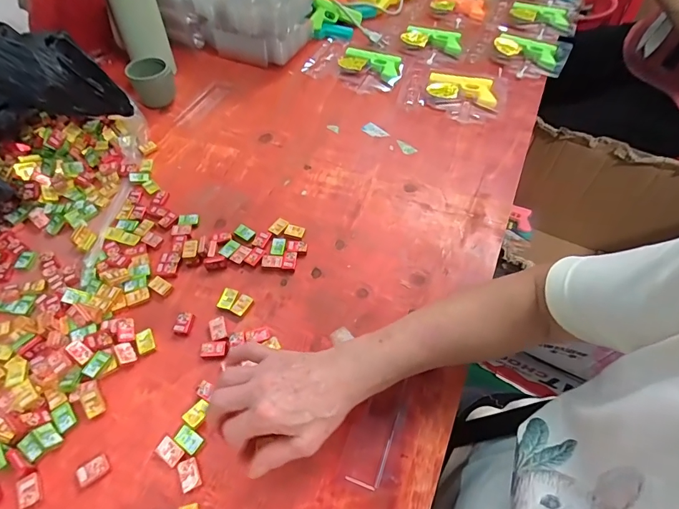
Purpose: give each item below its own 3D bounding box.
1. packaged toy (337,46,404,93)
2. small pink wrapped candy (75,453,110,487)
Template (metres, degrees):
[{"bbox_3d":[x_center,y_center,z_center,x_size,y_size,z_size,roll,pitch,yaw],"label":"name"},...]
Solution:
[{"bbox_3d":[0.053,-0.335,0.726,0.115,0.018,0.118,16,57,11],"label":"packaged toy"},{"bbox_3d":[-0.226,0.198,0.369,0.025,0.010,0.019,-31,61,-20],"label":"small pink wrapped candy"}]

